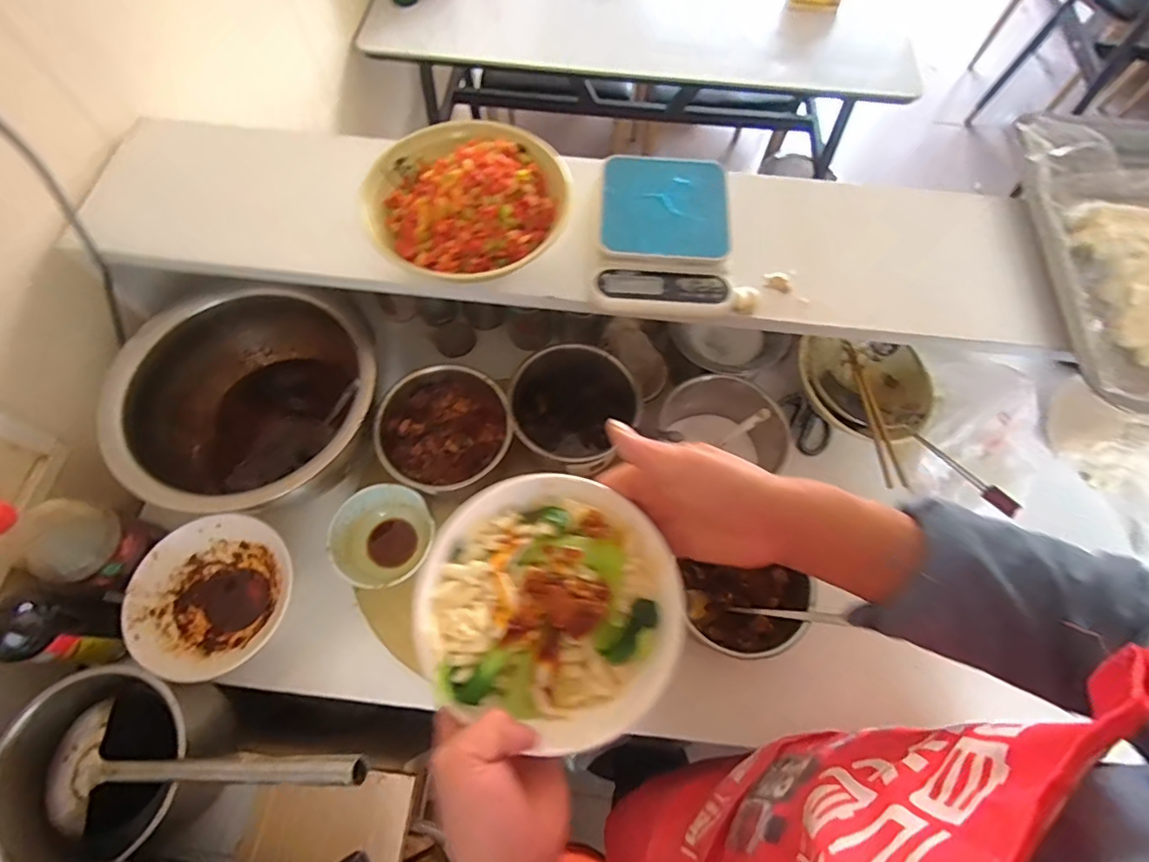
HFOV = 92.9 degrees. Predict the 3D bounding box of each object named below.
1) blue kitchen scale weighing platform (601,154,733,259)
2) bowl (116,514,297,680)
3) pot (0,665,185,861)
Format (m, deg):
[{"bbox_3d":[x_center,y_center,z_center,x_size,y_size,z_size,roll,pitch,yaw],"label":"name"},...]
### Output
[{"bbox_3d":[0.094,-0.234,0.576,0.129,0.027,0.131,3,66,-1],"label":"blue kitchen scale weighing platform"},{"bbox_3d":[-0.409,0.187,0.630,0.161,0.064,0.169,1,66,-2],"label":"bowl"},{"bbox_3d":[-0.444,0.331,0.536,0.165,0.137,0.165,1,66,-2],"label":"pot"}]

